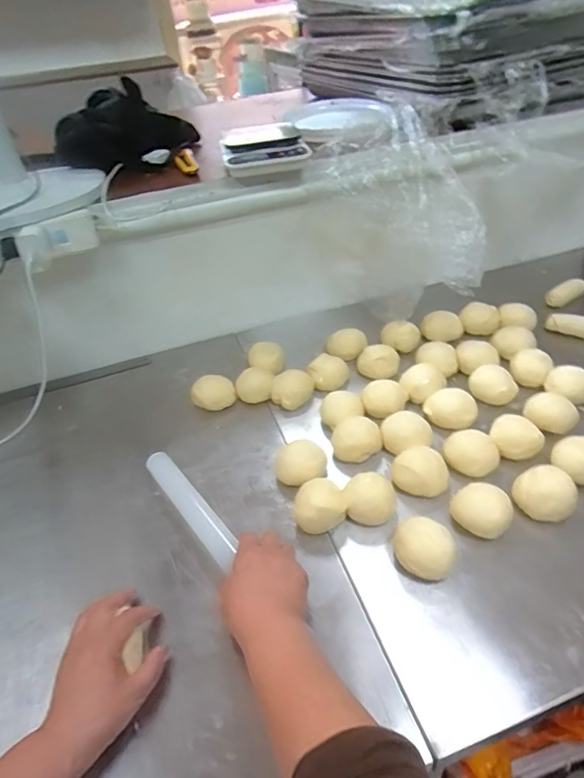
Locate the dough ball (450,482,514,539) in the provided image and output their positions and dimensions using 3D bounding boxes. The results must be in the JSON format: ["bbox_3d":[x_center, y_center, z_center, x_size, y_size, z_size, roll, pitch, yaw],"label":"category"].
[{"bbox_3d":[0.214,0.138,0.558,0.062,0.037,0.055,13,43,22],"label":"dough ball"}]

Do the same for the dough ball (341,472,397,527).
[{"bbox_3d":[0.091,0.129,0.581,0.063,0.040,0.051,-2,39,5],"label":"dough ball"}]

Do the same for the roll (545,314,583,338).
[{"bbox_3d":[0.486,-0.107,0.830,0.100,0.032,0.024,18,45,27],"label":"roll"}]

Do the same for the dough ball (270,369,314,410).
[{"bbox_3d":[-0.002,-0.001,0.749,0.057,0.033,0.060,-4,39,3],"label":"dough ball"}]

